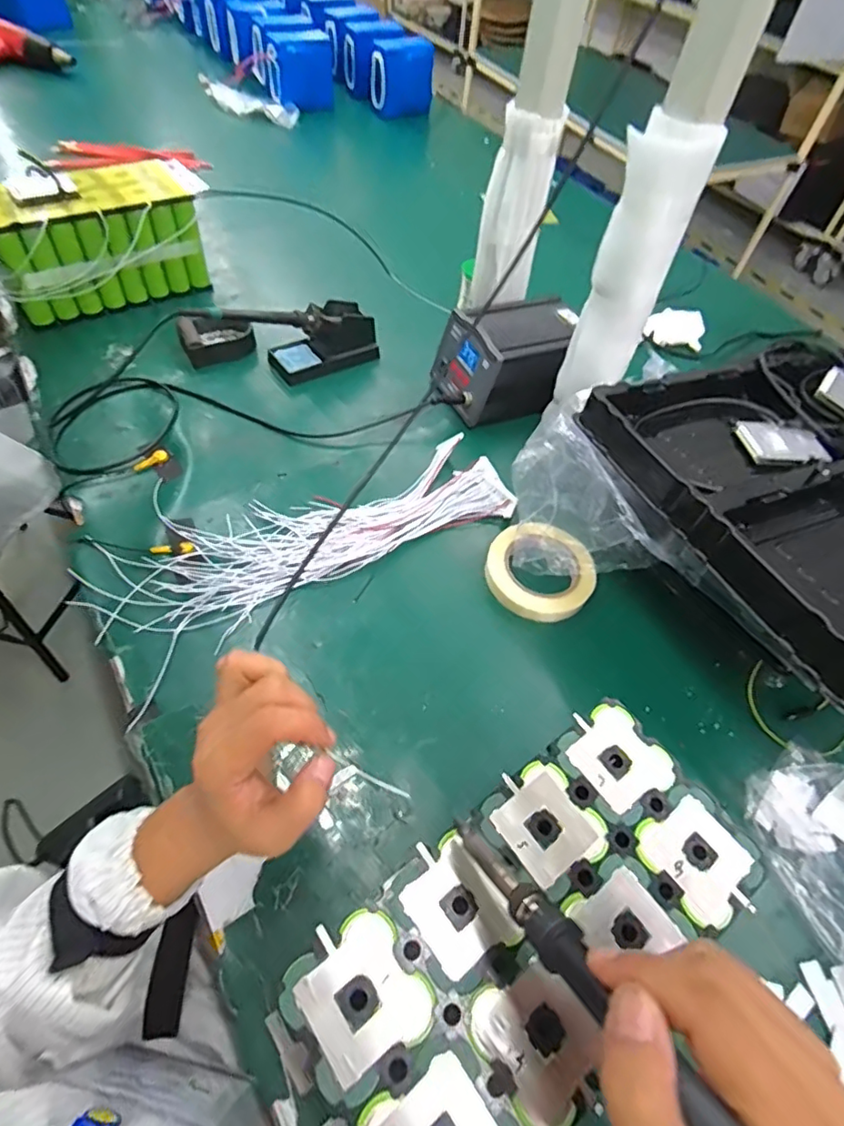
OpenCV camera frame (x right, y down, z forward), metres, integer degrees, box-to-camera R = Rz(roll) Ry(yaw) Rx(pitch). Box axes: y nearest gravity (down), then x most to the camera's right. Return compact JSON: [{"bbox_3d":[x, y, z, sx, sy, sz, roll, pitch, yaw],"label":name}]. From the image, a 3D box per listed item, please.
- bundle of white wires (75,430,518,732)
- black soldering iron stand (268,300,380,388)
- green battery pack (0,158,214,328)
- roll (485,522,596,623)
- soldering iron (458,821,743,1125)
[{"bbox_3d":[-0.115,-0.029,0.634,0.455,0.019,0.166,-30,62,-23],"label":"bundle of white wires"},{"bbox_3d":[-0.144,-0.325,0.828,0.153,0.075,0.071,-28,62,-22],"label":"black soldering iron stand"},{"bbox_3d":[-0.482,-0.488,0.857,0.318,0.165,0.123,-26,61,-22],"label":"green battery pack"},{"bbox_3d":[0.131,0.006,0.625,0.116,0.030,0.105,25,56,12],"label":"roll"},{"bbox_3d":[0.076,0.171,0.206,0.016,0.014,0.227,-25,23,-21],"label":"soldering iron"}]

